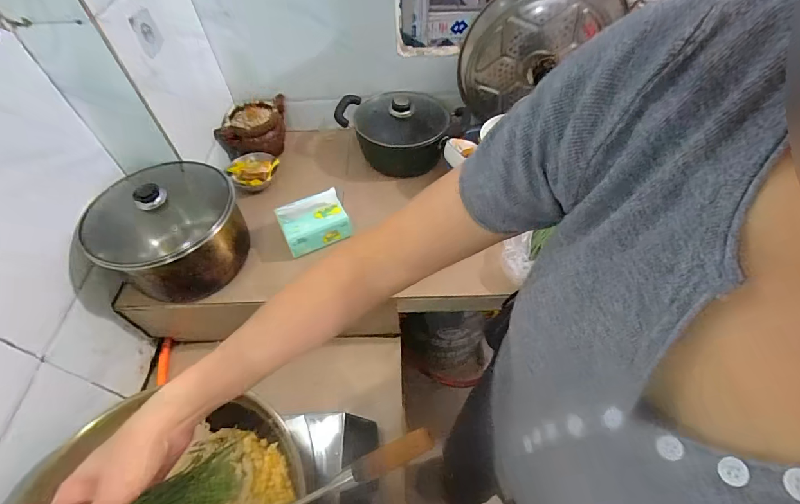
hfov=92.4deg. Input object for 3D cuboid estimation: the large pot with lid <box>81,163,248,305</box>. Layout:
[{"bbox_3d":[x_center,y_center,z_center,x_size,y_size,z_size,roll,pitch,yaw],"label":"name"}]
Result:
[{"bbox_3d":[-0.386,-0.045,0.658,0.211,0.157,0.222,-1,54,1],"label":"large pot with lid"}]

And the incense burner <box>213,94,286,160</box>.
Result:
[{"bbox_3d":[-0.332,-0.279,0.876,0.131,0.077,0.137,-8,54,-4],"label":"incense burner"}]

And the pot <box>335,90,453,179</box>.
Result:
[{"bbox_3d":[-0.012,-0.267,0.849,0.230,0.125,0.187,-10,54,-6],"label":"pot"}]

